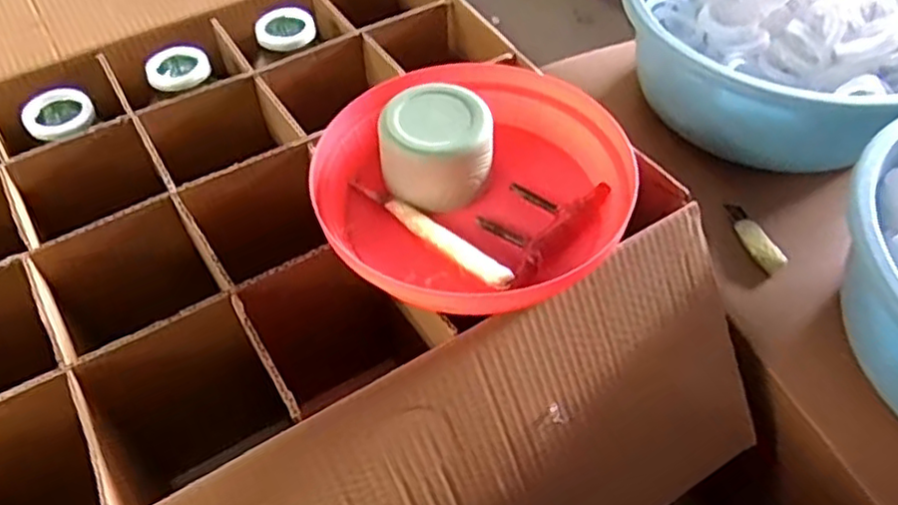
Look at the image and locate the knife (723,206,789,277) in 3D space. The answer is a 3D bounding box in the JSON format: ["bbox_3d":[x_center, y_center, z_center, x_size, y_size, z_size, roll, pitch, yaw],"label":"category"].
[{"bbox_3d":[0.308,-0.020,0.686,0.027,0.012,0.091,-14,52,-10],"label":"knife"}]

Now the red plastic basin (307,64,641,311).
[{"bbox_3d":[0.021,-0.062,0.510,0.229,0.071,0.228,0,51,1],"label":"red plastic basin"}]

